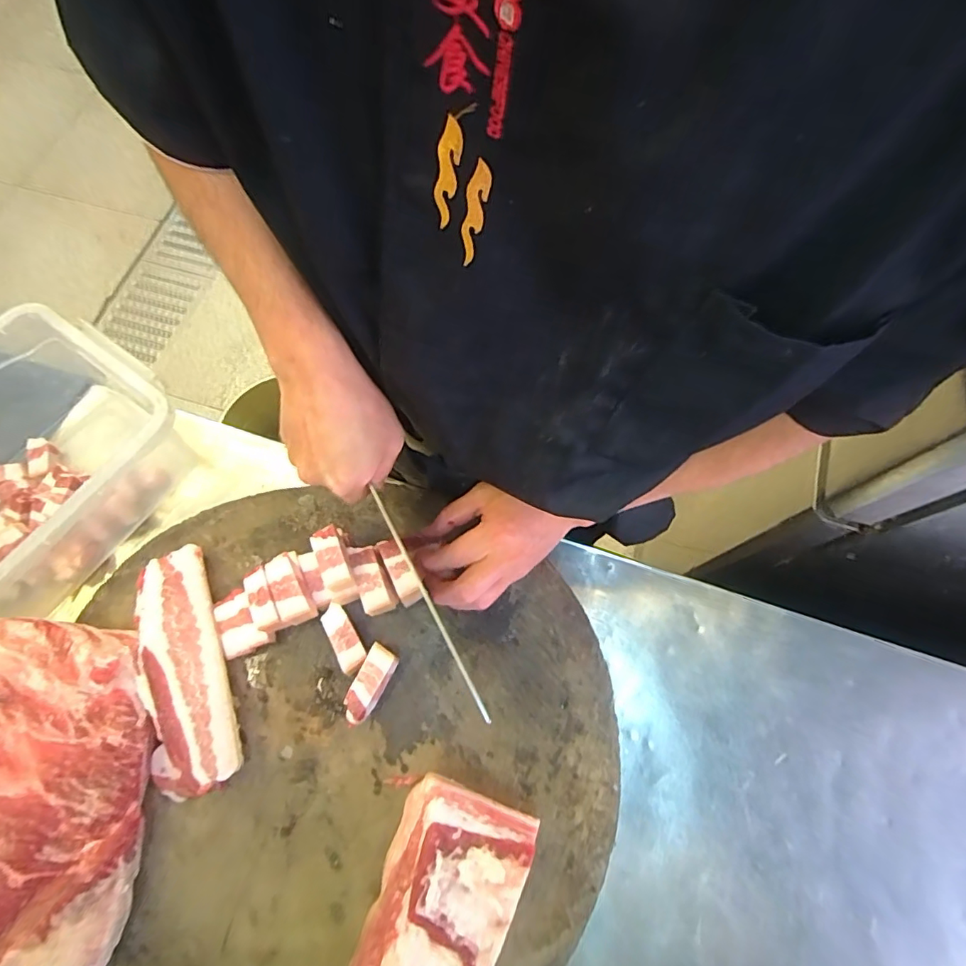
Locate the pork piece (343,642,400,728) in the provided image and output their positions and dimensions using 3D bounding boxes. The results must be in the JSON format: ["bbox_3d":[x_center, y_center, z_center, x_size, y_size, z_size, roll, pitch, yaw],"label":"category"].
[{"bbox_3d":[-0.090,0.160,0.409,0.023,0.023,0.058,26,74,10],"label":"pork piece"}]

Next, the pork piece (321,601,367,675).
[{"bbox_3d":[-0.113,0.127,0.419,0.020,0.020,0.055,-29,73,-8],"label":"pork piece"}]

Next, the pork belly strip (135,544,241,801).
[{"bbox_3d":[-0.240,0.147,0.409,0.064,0.034,0.182,-20,72,-5],"label":"pork belly strip"}]

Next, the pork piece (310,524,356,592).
[{"bbox_3d":[-0.119,0.061,0.410,0.023,0.017,0.050,-21,72,-6],"label":"pork piece"}]

